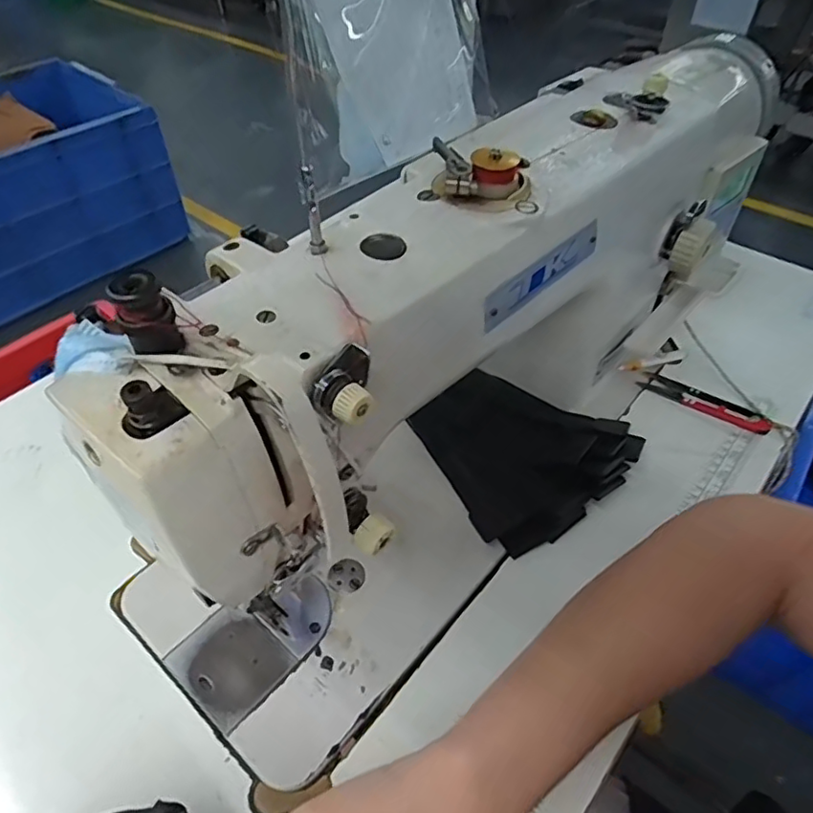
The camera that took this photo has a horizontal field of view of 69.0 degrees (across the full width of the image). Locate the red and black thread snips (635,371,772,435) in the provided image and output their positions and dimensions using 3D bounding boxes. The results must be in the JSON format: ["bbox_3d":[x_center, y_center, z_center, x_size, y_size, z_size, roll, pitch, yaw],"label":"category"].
[{"bbox_3d":[0.247,-0.005,0.491,0.102,0.007,0.026,28,53,24],"label":"red and black thread snips"}]

